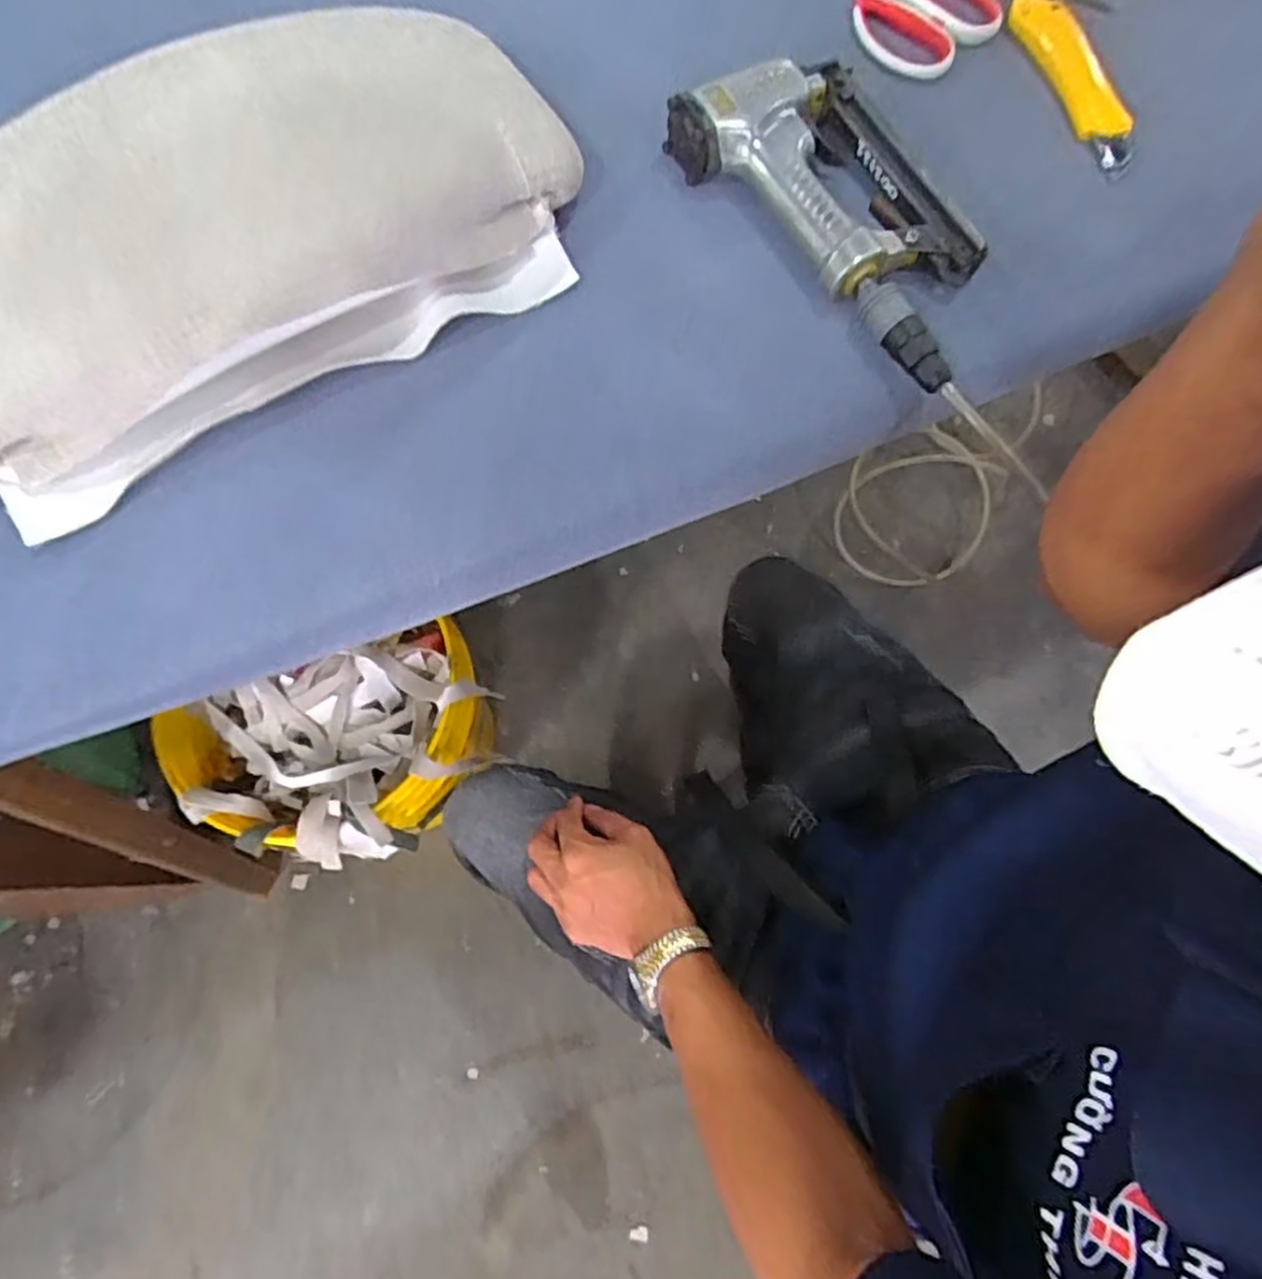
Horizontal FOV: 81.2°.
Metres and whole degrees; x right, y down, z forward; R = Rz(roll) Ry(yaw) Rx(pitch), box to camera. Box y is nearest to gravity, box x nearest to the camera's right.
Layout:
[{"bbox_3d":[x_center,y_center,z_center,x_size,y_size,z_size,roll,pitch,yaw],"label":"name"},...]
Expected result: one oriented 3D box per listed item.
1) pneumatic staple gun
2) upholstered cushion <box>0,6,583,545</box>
[{"bbox_3d":[0.146,-0.281,0.472,0.113,0.039,0.253,-39,76,-11],"label":"pneumatic staple gun"},{"bbox_3d":[-0.247,-0.245,0.457,0.418,0.075,0.217,-29,75,-11],"label":"upholstered cushion"}]

